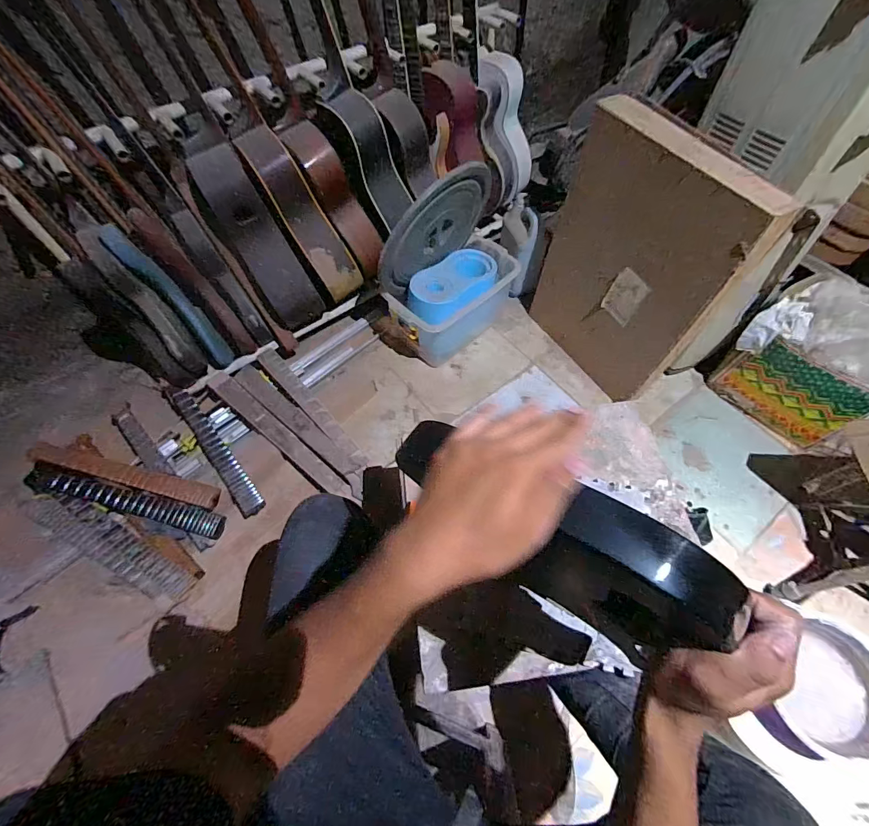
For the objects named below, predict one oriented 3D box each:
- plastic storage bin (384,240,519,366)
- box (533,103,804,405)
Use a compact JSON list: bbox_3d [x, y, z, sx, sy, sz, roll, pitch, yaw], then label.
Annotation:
[{"bbox_3d":[0.064,-0.392,1.409,0.482,0.225,0.254,-36,69,-19],"label":"plastic storage bin"},{"bbox_3d":[0.506,-0.381,1.113,0.069,0.670,0.523,-23,62,-18],"label":"box"}]

